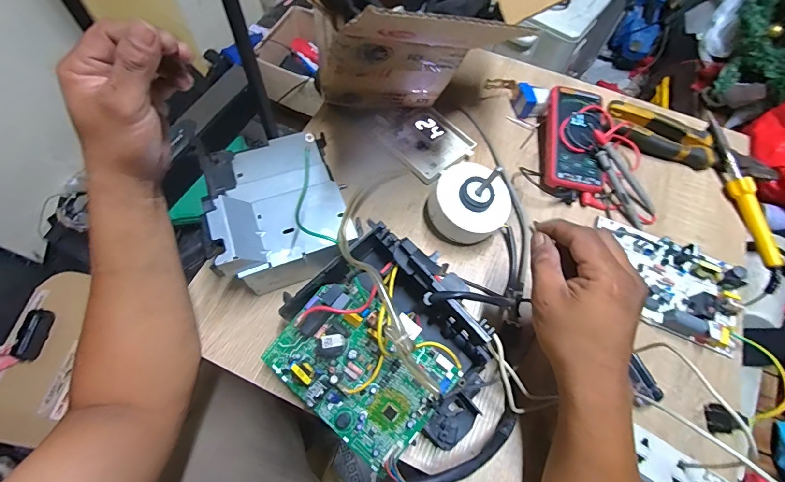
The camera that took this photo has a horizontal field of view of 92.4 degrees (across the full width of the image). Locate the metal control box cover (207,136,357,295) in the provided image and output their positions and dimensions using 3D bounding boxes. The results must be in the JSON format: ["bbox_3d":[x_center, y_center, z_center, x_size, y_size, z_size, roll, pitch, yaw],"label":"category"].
[{"bbox_3d":[-0.131,-0.053,0.431,0.136,0.073,0.194,-17,55,-8],"label":"metal control box cover"}]

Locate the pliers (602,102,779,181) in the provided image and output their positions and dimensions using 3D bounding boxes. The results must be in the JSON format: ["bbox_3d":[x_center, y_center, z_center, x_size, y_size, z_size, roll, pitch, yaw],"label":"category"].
[{"bbox_3d":[0.421,-0.136,0.532,0.233,0.032,0.074,20,65,6],"label":"pliers"}]

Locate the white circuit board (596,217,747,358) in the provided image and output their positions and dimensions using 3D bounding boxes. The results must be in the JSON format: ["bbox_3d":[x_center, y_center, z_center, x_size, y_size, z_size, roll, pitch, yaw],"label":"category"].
[{"bbox_3d":[0.323,0.044,0.439,0.162,0.030,0.112,24,65,8],"label":"white circuit board"}]

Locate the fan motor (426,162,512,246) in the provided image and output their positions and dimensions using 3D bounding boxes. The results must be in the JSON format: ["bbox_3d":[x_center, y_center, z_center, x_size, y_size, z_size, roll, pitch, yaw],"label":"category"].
[{"bbox_3d":[0.093,-0.048,0.438,0.086,0.096,0.090,1,64,-3],"label":"fan motor"}]

